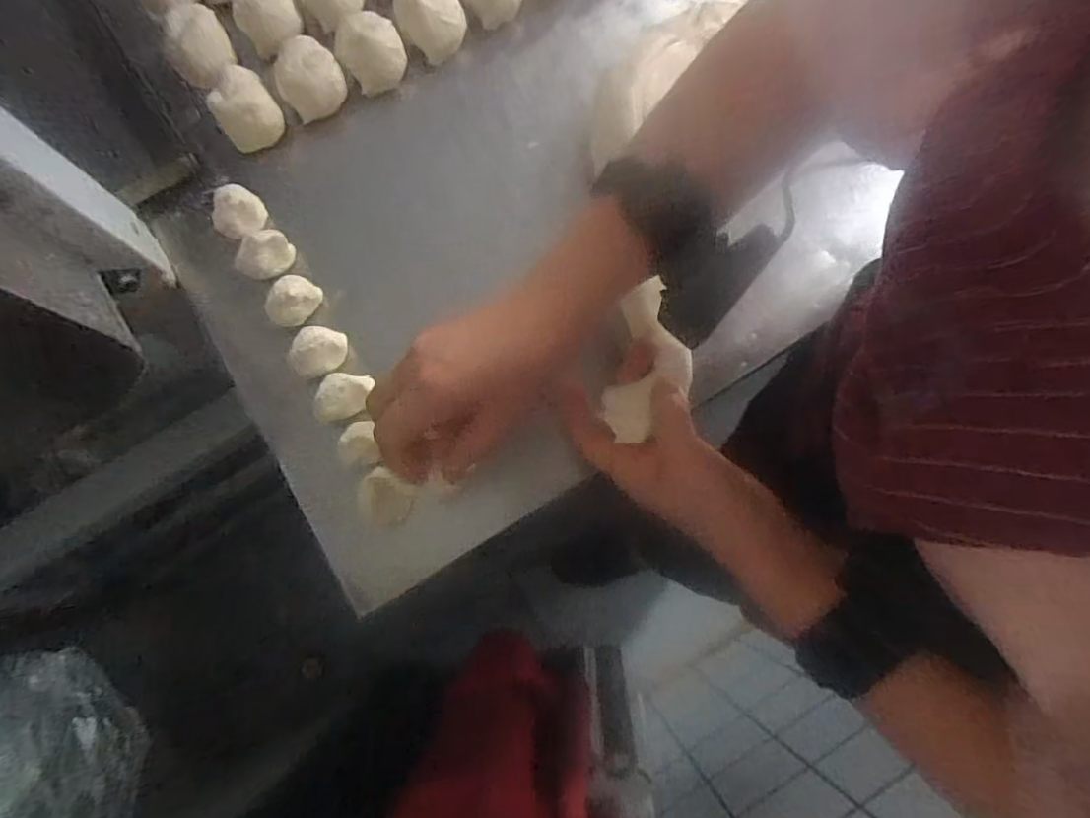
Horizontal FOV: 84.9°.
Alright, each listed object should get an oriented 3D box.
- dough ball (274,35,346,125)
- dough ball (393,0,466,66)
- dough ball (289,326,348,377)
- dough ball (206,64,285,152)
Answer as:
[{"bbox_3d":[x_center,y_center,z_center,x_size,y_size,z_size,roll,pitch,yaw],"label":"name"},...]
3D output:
[{"bbox_3d":[-0.177,-0.247,0.448,0.047,0.035,0.042,-25,80,-7],"label":"dough ball"},{"bbox_3d":[-0.088,-0.299,0.464,0.051,0.044,0.044,-19,79,-6],"label":"dough ball"},{"bbox_3d":[-0.155,-0.040,0.408,0.030,0.024,0.036,17,78,2],"label":"dough ball"},{"bbox_3d":[-0.220,-0.219,0.437,0.043,0.040,0.044,0,78,-1],"label":"dough ball"}]

